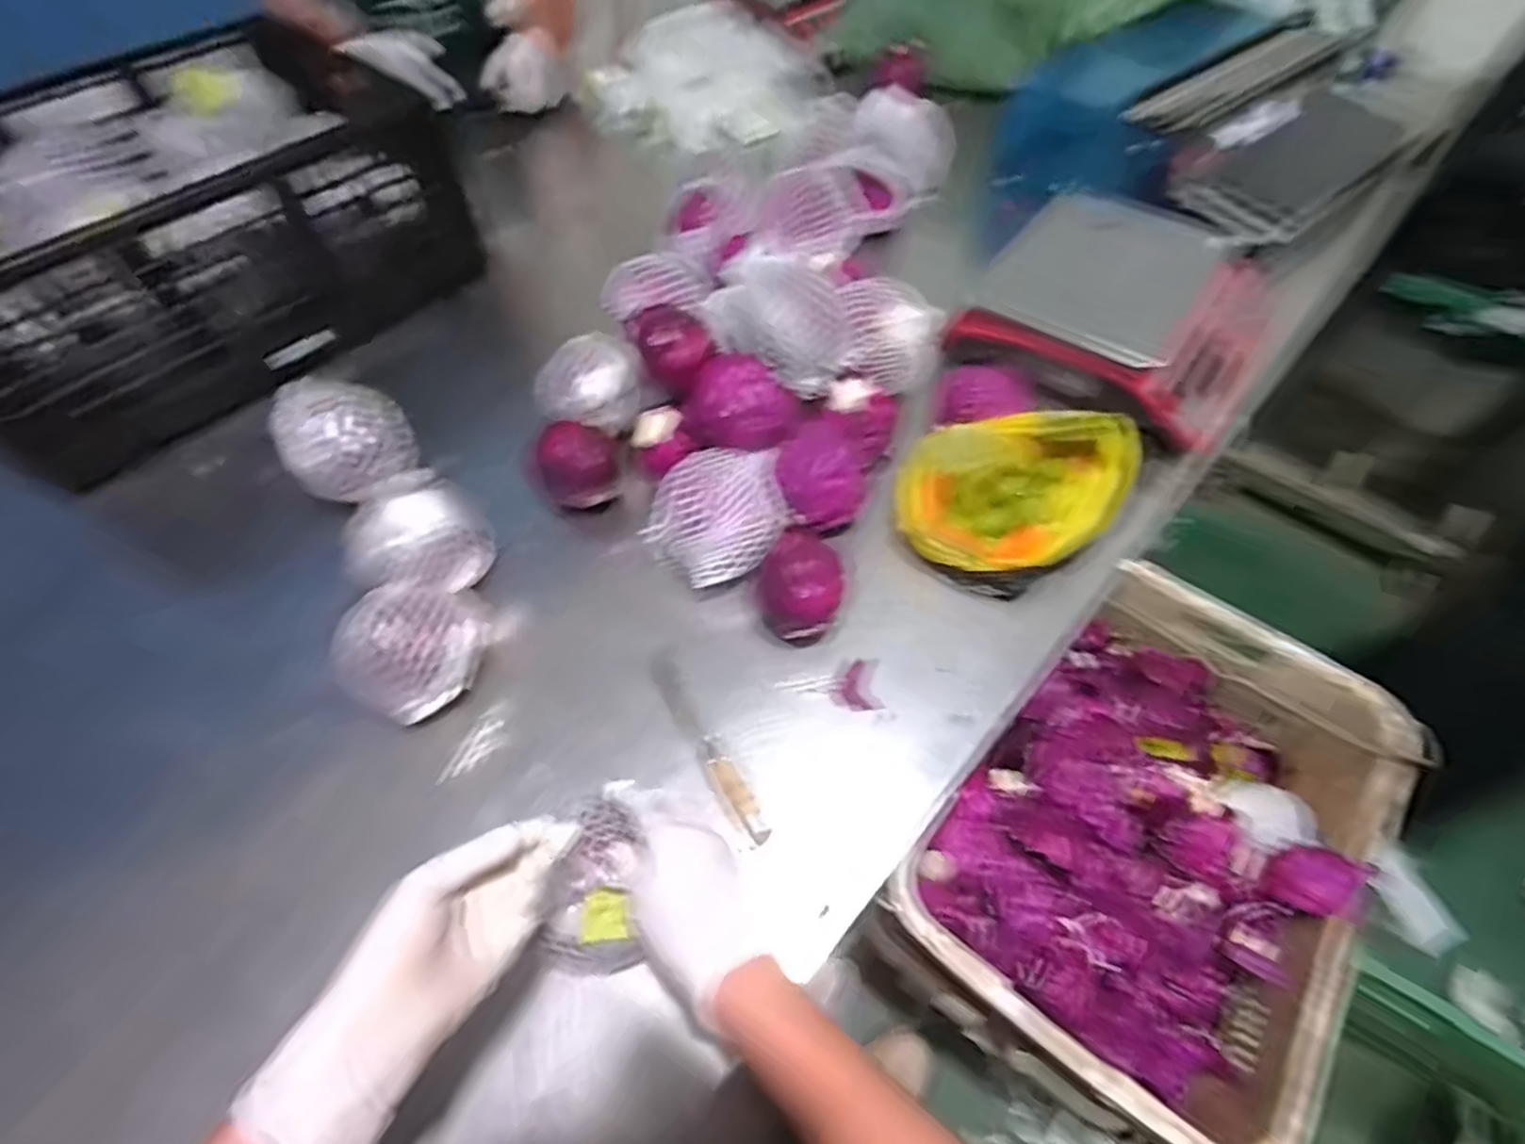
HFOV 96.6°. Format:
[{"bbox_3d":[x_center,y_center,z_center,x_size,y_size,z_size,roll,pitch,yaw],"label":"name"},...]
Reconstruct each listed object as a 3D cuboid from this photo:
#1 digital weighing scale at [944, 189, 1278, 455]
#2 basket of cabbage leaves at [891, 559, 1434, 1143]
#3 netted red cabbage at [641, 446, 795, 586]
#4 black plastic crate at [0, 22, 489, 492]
[{"bbox_3d":[0.438,-0.314,0.845,0.327,0.117,0.297,27,62,16],"label":"digital weighing scale"},{"bbox_3d":[0.497,0.308,0.851,0.410,0.180,0.632,36,64,20],"label":"basket of cabbage leaves"},{"bbox_3d":[-0.041,-0.054,0.689,0.128,0.119,0.110,-38,65,-21],"label":"netted red cabbage"},{"bbox_3d":[-0.715,-0.426,0.845,0.356,0.224,0.585,35,64,20],"label":"black plastic crate"}]

